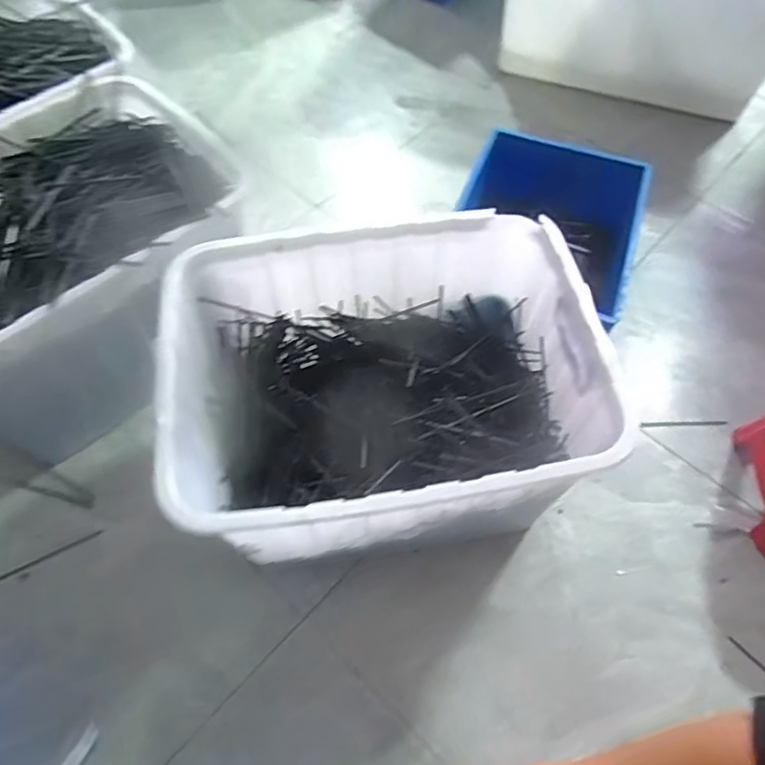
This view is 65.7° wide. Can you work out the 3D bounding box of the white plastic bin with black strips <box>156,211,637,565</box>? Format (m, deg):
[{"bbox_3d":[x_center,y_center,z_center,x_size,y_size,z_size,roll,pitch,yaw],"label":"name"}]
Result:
[{"bbox_3d":[0.009,0.031,1.132,0.742,0.430,0.544,-11,60,-8],"label":"white plastic bin with black strips"}]

